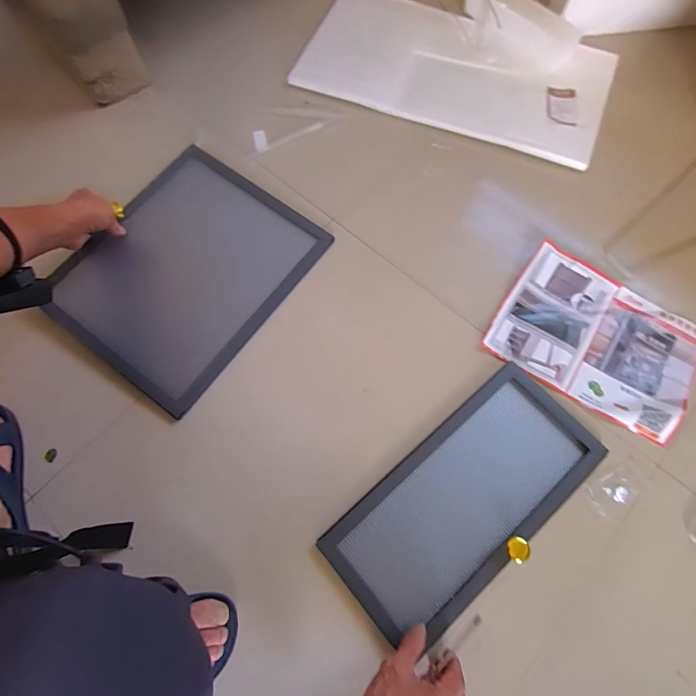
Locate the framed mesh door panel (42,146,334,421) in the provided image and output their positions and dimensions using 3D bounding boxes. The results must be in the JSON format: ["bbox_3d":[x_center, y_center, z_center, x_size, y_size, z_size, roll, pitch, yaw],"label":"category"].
[{"bbox_3d":[-0.250,-0.121,0.629,0.293,0.029,0.361,34,76,12],"label":"framed mesh door panel"}]

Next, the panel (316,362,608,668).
[{"bbox_3d":[0.155,0.192,0.512,0.361,0.024,0.170,-37,74,-13],"label":"panel"}]

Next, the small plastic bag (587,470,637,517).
[{"bbox_3d":[0.348,0.188,0.524,0.067,0.006,0.043,-27,73,-7],"label":"small plastic bag"}]

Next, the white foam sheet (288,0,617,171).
[{"bbox_3d":[0.198,-0.524,0.752,0.550,0.033,0.277,22,77,6],"label":"white foam sheet"}]

